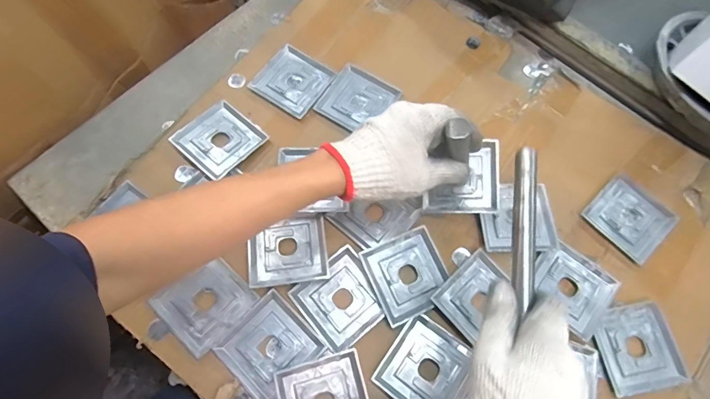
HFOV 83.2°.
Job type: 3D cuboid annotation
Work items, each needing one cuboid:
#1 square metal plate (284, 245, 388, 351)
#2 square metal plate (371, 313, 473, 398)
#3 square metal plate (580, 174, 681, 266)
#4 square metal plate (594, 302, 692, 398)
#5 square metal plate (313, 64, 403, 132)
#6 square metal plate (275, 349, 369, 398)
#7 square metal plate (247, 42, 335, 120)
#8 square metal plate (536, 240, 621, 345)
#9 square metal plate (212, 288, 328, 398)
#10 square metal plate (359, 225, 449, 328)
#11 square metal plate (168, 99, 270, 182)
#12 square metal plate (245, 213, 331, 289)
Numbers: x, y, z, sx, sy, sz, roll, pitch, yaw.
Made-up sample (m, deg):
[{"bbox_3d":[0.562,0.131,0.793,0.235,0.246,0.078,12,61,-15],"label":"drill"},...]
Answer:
[{"bbox_3d":[-0.015,0.115,0.461,0.089,0.011,0.089,-38,77,-14],"label":"square metal plate"},{"bbox_3d":[0.080,0.184,0.431,0.089,0.013,0.090,35,73,9],"label":"square metal plate"},{"bbox_3d":[0.357,0.019,0.515,0.096,0.007,0.089,-41,77,-15],"label":"square metal plate"},{"bbox_3d":[0.325,0.171,0.460,0.093,0.010,0.090,-8,71,-5],"label":"square metal plate"},{"bbox_3d":[0.004,-0.137,0.547,0.090,0.009,0.082,29,72,7],"label":"square metal plate"},{"bbox_3d":[-0.031,0.215,0.419,0.090,0.010,0.088,-14,72,-8],"label":"square metal plate"},{"bbox_3d":[-0.087,-0.167,0.559,0.090,0.004,0.090,34,73,9],"label":"square metal plate"},{"bbox_3d":[0.255,0.103,0.473,0.090,0.013,0.085,42,74,11],"label":"square metal plate"},{"bbox_3d":[-0.094,0.163,0.441,0.088,0.011,0.090,43,74,12],"label":"square metal plate"},{"bbox_3d":[0.063,0.087,0.467,0.088,0.012,0.090,-23,73,-10],"label":"square metal plate"},{"bbox_3d":[-0.175,-0.079,0.521,0.088,0.010,0.092,41,74,11],"label":"square metal plate"},{"bbox_3d":[-0.080,0.059,0.476,0.091,0.008,0.080,-6,71,-5],"label":"square metal plate"}]

